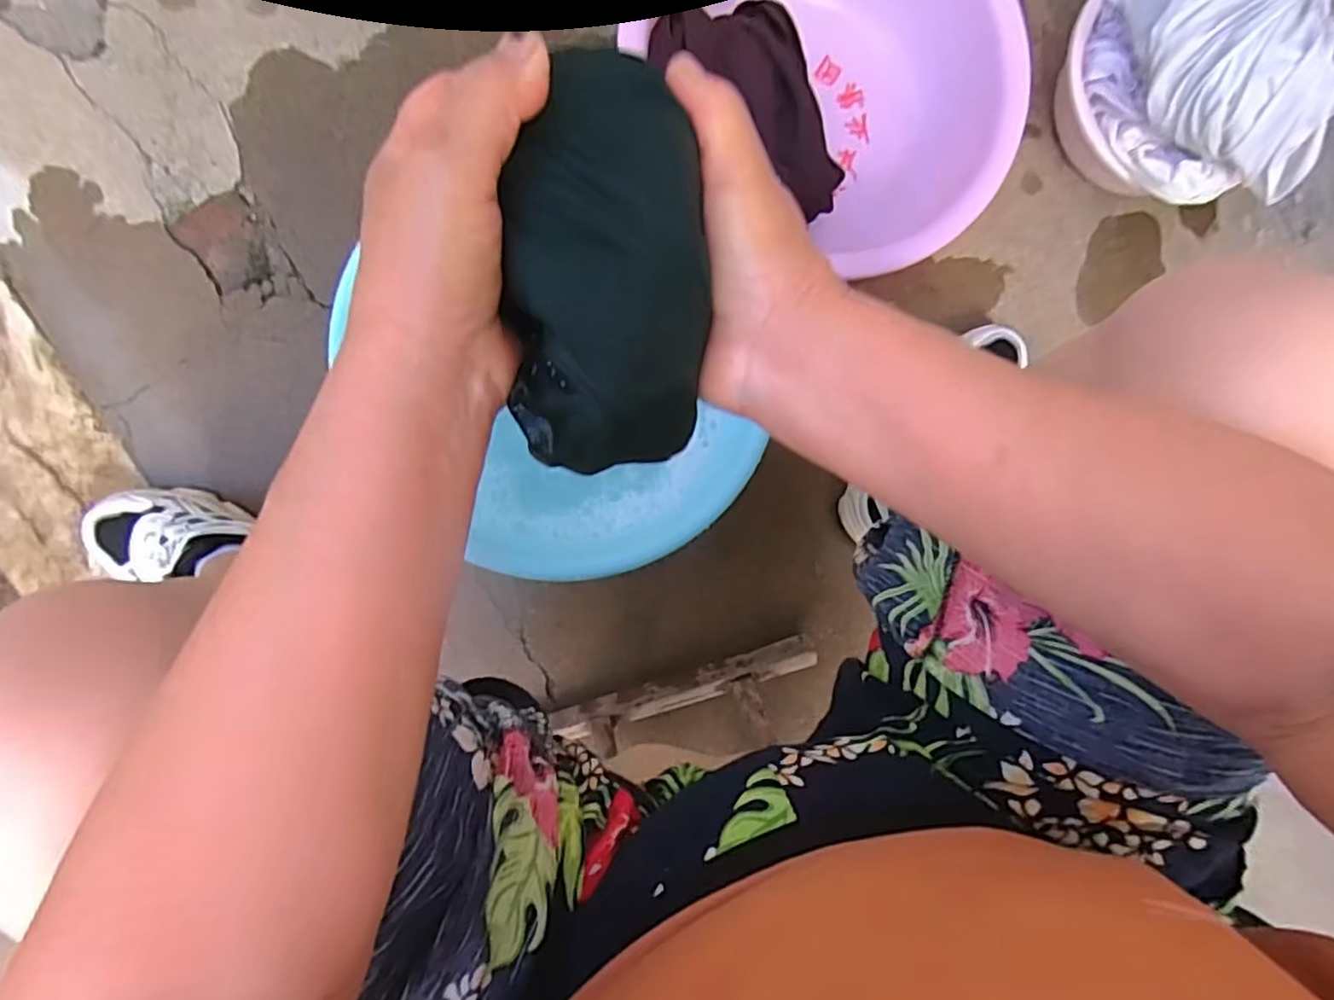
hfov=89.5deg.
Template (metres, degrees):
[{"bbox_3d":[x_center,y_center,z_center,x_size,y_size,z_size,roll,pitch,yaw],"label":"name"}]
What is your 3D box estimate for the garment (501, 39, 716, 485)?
[{"bbox_3d":[-0.020,-0.075,0.231,0.065,0.070,0.122,-4,92,-7],"label":"garment"}]

